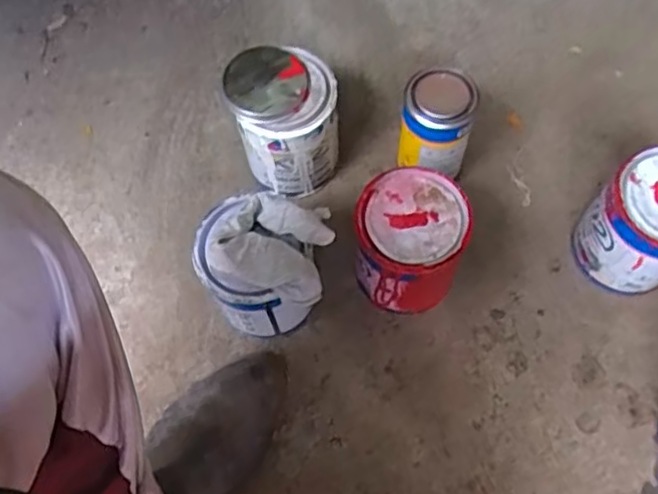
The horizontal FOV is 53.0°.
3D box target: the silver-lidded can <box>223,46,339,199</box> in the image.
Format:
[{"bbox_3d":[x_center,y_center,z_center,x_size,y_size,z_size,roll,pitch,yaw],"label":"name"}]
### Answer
[{"bbox_3d":[-0.045,-0.129,0.706,0.102,0.153,0.100,-1,67,2],"label":"silver-lidded can"}]

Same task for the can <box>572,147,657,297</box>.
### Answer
[{"bbox_3d":[0.313,-0.019,0.655,0.104,0.136,0.097,-1,67,2],"label":"can"}]

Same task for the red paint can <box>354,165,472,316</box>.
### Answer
[{"bbox_3d":[0.078,0.001,0.655,0.098,0.132,0.102,-1,67,2],"label":"red paint can"}]

